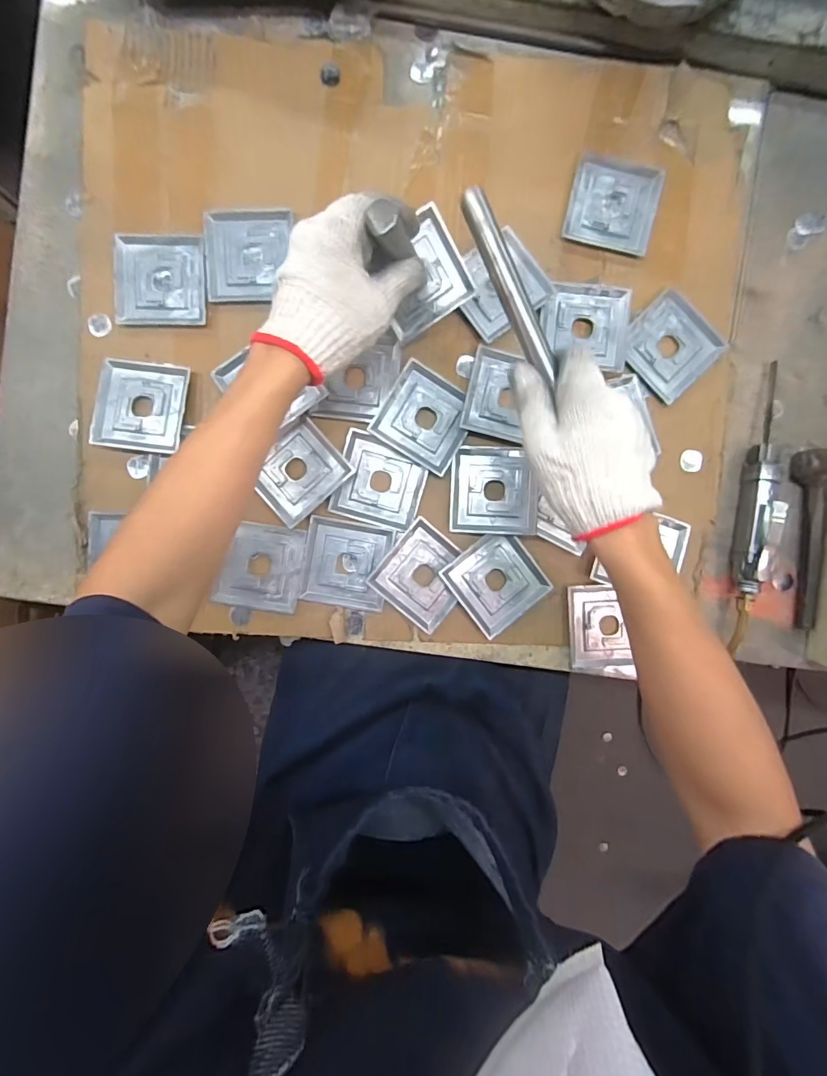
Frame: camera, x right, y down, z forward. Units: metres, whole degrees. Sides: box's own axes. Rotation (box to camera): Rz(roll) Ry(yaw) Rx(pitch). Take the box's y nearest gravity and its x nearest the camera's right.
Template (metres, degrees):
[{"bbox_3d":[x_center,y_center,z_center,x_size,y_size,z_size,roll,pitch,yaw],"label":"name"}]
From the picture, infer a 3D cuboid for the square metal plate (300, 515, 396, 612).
[{"bbox_3d":[-0.071,0.028,0.474,0.088,0.011,0.090,10,92,-2],"label":"square metal plate"}]

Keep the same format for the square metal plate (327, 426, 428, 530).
[{"bbox_3d":[-0.035,-0.059,0.470,0.089,0.011,0.089,15,92,-2],"label":"square metal plate"}]

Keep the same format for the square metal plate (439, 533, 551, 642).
[{"bbox_3d":[0.088,0.045,0.470,0.088,0.009,0.090,-36,93,0],"label":"square metal plate"}]

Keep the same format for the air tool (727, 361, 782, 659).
[{"bbox_3d":[0.365,-0.031,0.467,0.027,0.035,0.300,8,92,-2],"label":"air tool"}]

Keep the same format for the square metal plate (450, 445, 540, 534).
[{"bbox_3d":[0.085,-0.050,0.465,0.089,0.013,0.090,2,92,-2],"label":"square metal plate"}]

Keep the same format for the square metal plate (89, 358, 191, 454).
[{"bbox_3d":[-0.281,-0.137,0.459,0.088,0.010,0.092,8,92,-2],"label":"square metal plate"}]

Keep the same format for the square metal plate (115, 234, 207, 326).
[{"bbox_3d":[-0.262,-0.266,0.457,0.090,0.004,0.090,1,92,-2],"label":"square metal plate"}]

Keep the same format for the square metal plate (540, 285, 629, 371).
[{"bbox_3d":[0.180,-0.223,0.466,0.090,0.013,0.085,9,92,-2],"label":"square metal plate"}]

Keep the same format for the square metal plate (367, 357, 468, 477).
[{"bbox_3d":[0.013,-0.125,0.462,0.090,0.012,0.088,31,91,-3],"label":"square metal plate"}]

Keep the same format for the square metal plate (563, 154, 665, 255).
[{"bbox_3d":[0.213,-0.357,0.469,0.089,0.007,0.096,13,92,-2],"label":"square metal plate"}]

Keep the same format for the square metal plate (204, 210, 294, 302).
[{"bbox_3d":[-0.168,-0.290,0.453,0.090,0.009,0.082,-5,92,-2],"label":"square metal plate"}]

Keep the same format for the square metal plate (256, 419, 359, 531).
[{"bbox_3d":[-0.121,-0.070,0.465,0.091,0.008,0.080,-42,93,0],"label":"square metal plate"}]

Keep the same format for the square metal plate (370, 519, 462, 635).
[{"bbox_3d":[0.012,0.040,0.470,0.088,0.010,0.090,40,91,-3],"label":"square metal plate"}]

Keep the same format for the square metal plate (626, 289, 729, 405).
[{"bbox_3d":[0.276,-0.206,0.477,0.093,0.010,0.090,-43,93,0],"label":"square metal plate"}]

